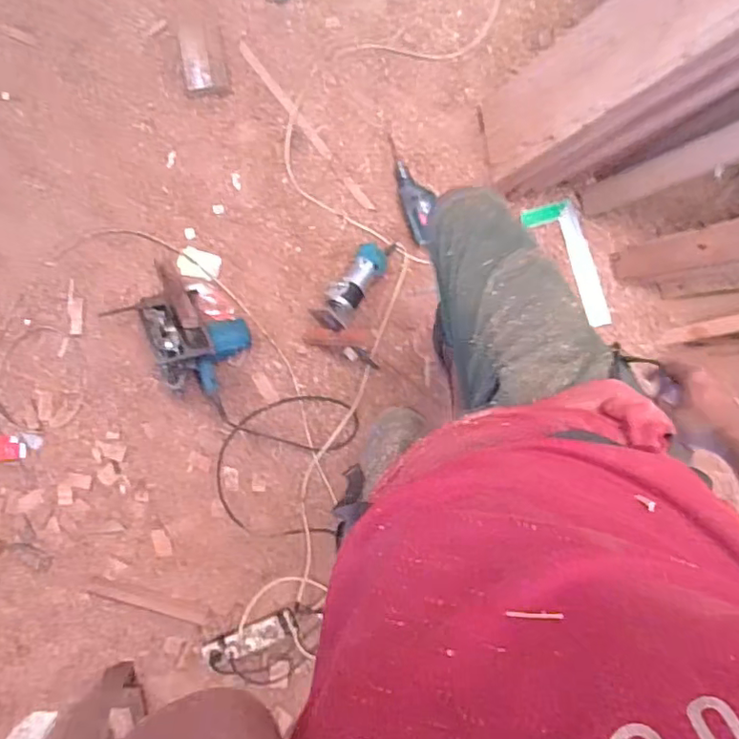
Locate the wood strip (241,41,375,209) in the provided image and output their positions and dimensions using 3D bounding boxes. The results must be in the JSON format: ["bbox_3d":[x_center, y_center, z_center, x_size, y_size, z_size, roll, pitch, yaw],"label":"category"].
[{"bbox_3d":[-0.167,-0.626,1.470,0.027,0.011,0.556,-37,83,4],"label":"wood strip"}]

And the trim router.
[{"bbox_3d":[-0.029,-0.208,1.381,0.082,0.080,0.258,33,78,8],"label":"trim router"}]

